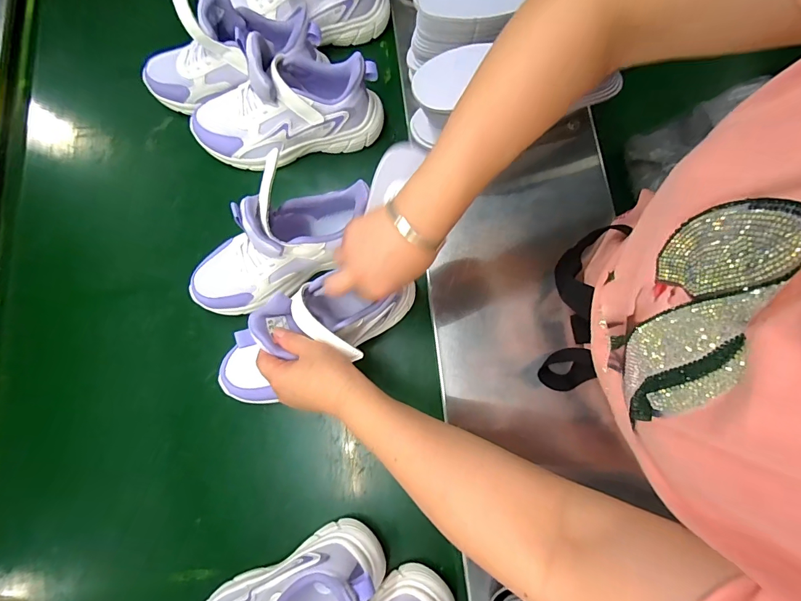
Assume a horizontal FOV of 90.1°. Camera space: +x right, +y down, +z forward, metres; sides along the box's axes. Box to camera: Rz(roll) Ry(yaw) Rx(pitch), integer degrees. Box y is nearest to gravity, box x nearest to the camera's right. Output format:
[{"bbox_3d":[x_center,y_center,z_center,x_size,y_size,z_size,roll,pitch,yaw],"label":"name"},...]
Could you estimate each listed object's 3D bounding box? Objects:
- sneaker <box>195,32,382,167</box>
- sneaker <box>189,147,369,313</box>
[{"bbox_3d":[-0.134,-0.240,0.485,0.215,0.125,0.091,1,78,2],"label":"sneaker"},{"bbox_3d":[-0.140,-0.063,0.442,0.225,0.135,0.077,-27,79,-4],"label":"sneaker"}]

